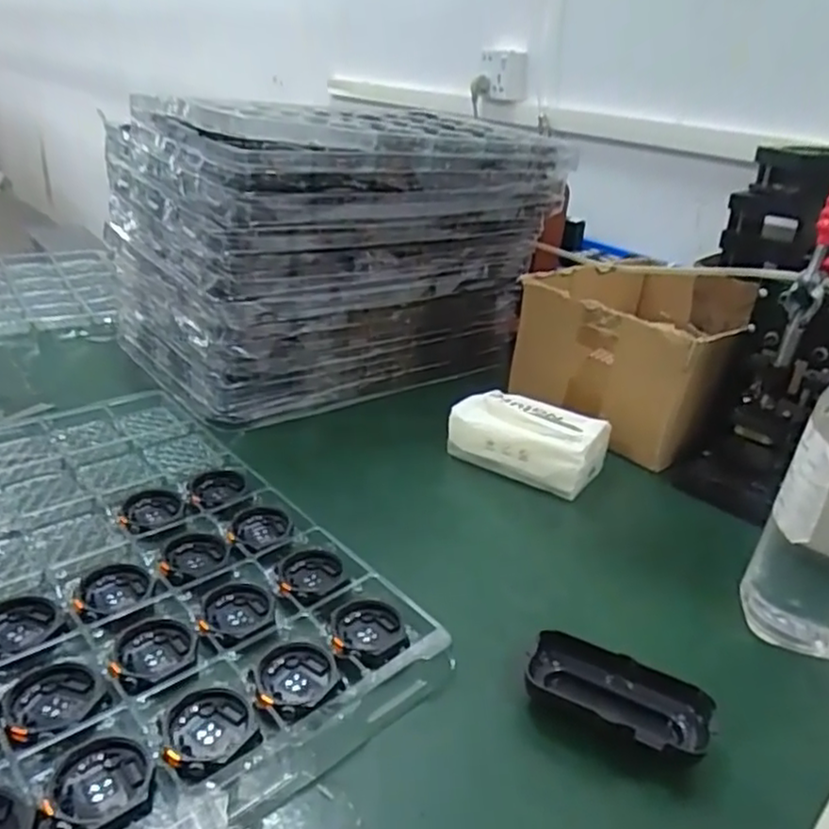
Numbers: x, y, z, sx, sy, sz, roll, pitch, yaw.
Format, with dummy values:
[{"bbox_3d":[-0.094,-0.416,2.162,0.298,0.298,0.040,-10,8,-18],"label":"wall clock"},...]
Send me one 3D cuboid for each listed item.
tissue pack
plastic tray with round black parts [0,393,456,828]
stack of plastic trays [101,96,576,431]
[{"bbox_3d":[0.113,0.027,0.676,0.144,0.059,0.086,22,30,28],"label":"tissue pack"},{"bbox_3d":[-0.233,0.106,0.478,0.295,0.022,0.459,-17,35,-39],"label":"plastic tray with round black parts"},{"bbox_3d":[-0.101,-0.210,0.837,0.443,0.284,0.308,-17,35,-37],"label":"stack of plastic trays"}]

